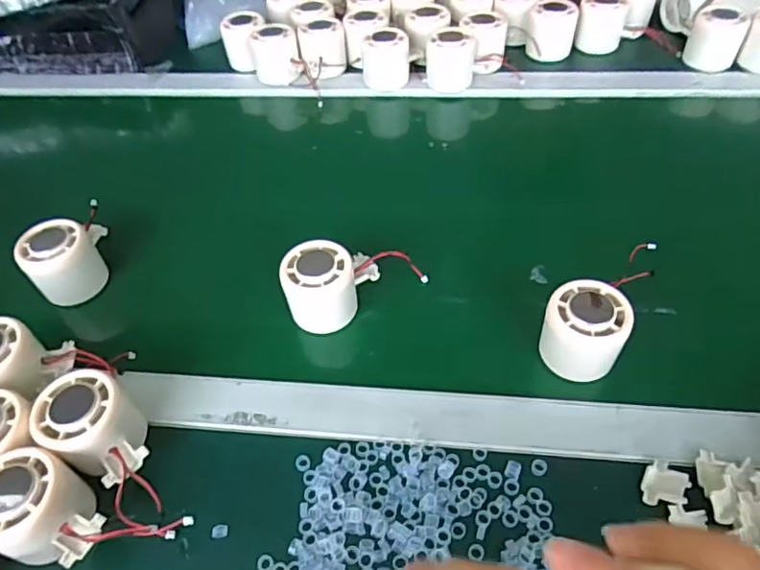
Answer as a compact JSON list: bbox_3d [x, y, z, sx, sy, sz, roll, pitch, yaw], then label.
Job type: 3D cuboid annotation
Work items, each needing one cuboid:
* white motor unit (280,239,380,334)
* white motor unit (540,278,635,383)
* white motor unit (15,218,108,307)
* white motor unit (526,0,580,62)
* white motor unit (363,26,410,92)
[{"bbox_3d":[-0.038,0.001,0.444,0.069,0.048,0.057,-4,51,2],"label":"white motor unit"},{"bbox_3d":[0.146,0.034,0.408,0.054,0.053,0.051,-3,51,3],"label":"white motor unit"},{"bbox_3d":[-0.264,-0.026,0.483,0.070,0.058,0.052,-35,56,-21],"label":"white motor unit"},{"bbox_3d":[0.208,-0.309,0.681,0.057,0.056,0.048,9,52,13],"label":"white motor unit"},{"bbox_3d":[0.007,-0.270,0.667,0.055,0.059,0.049,-3,51,3],"label":"white motor unit"}]

